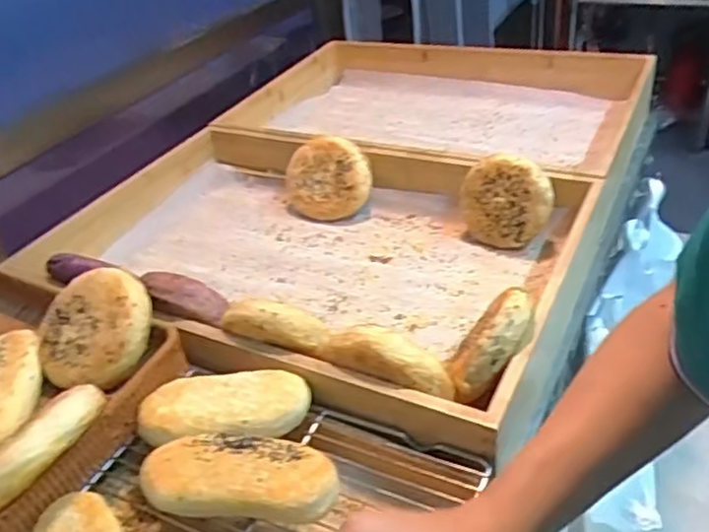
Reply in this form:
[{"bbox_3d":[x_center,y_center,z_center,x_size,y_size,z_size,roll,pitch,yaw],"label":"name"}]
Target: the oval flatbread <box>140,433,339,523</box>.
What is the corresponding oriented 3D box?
[{"bbox_3d":[-0.088,0.163,0.498,0.154,0.036,0.068,0,37,10],"label":"oval flatbread"}]

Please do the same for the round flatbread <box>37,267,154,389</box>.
[{"bbox_3d":[-0.240,0.061,0.611,0.109,0.040,0.111,33,82,25],"label":"round flatbread"}]

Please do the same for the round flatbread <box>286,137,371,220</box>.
[{"bbox_3d":[-0.033,-0.120,0.908,0.125,0.112,0.036,22,11,25],"label":"round flatbread"}]

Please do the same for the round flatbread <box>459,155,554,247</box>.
[{"bbox_3d":[0.177,-0.077,0.770,0.113,0.105,0.025,-15,-2,39],"label":"round flatbread"}]

